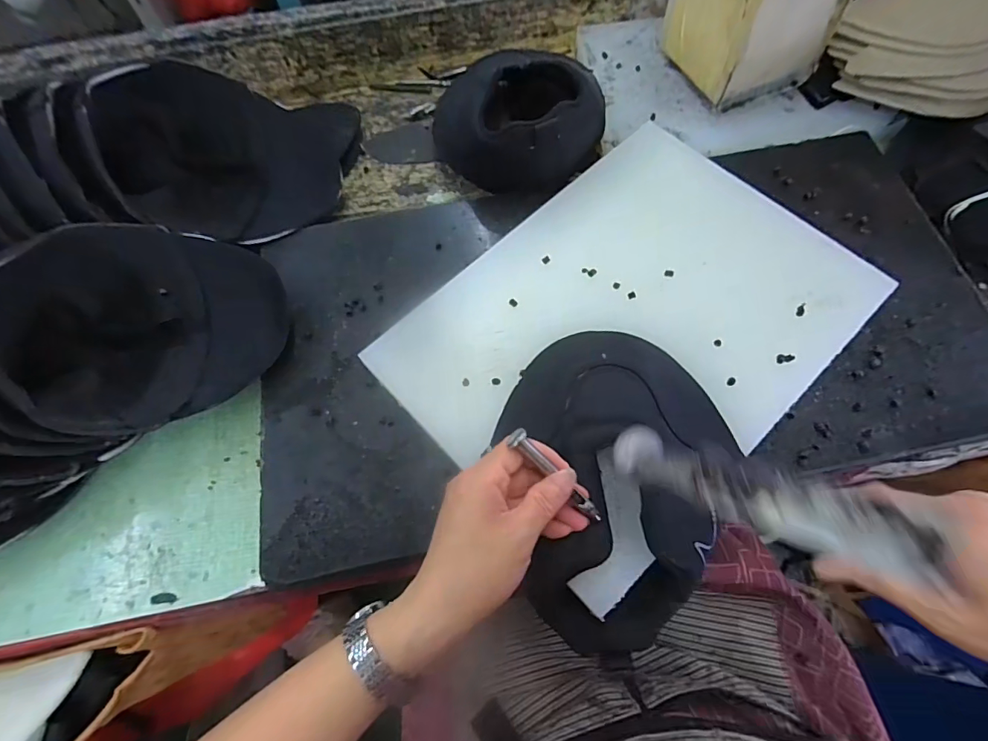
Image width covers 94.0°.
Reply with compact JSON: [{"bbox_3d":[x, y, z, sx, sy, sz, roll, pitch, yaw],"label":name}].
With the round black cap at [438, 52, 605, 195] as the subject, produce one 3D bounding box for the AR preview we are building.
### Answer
[{"bbox_3d":[0.034,-0.236,0.428,0.156,0.085,0.156,-6,68,1],"label":"round black cap"}]

